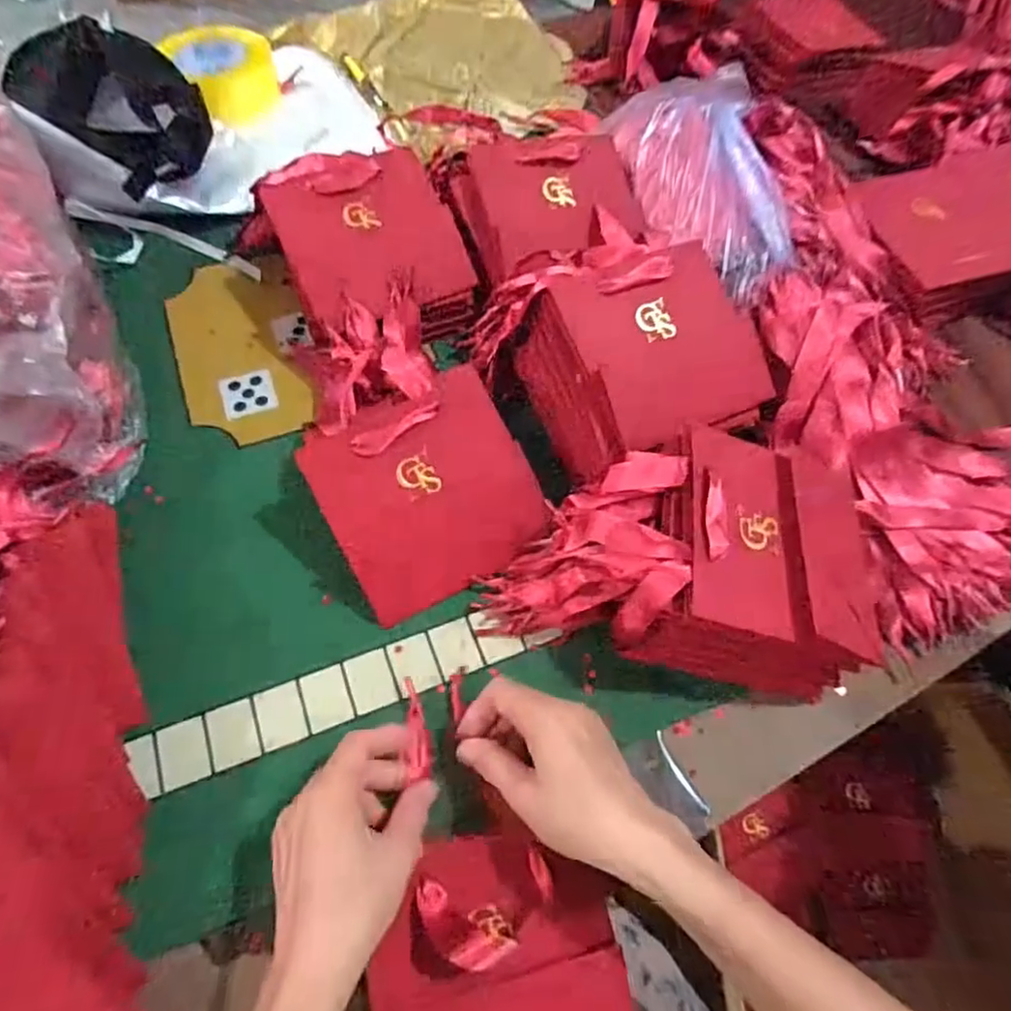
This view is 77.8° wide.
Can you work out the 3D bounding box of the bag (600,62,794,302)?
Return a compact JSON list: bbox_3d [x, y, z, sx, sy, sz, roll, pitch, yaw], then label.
[{"bbox_3d":[0.177,-0.301,0.562,0.125,0.050,0.260,-4,61,-6],"label":"bag"}]

